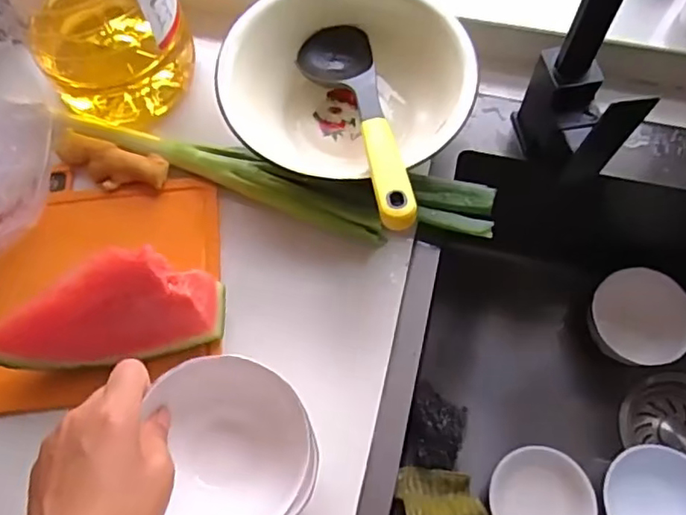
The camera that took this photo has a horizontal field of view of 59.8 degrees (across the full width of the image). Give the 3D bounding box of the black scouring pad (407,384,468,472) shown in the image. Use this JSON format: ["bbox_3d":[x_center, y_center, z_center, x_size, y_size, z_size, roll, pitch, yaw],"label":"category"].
[{"bbox_3d":[0.107,0.191,0.665,0.055,0.050,0.085,9,67,6],"label":"black scouring pad"}]

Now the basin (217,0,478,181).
[{"bbox_3d":[0.002,-0.167,0.578,0.210,0.073,0.195,-1,67,2],"label":"basin"}]

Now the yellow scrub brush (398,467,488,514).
[{"bbox_3d":[0.105,0.259,0.644,0.085,0.025,0.063,-5,67,0],"label":"yellow scrub brush"}]

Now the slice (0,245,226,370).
[{"bbox_3d":[-0.188,0.053,0.465,0.178,0.127,0.048,-16,67,-4],"label":"slice"}]

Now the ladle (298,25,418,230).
[{"bbox_3d":[0.015,-0.125,0.532,0.068,0.035,0.270,-13,48,-3],"label":"ladle"}]

